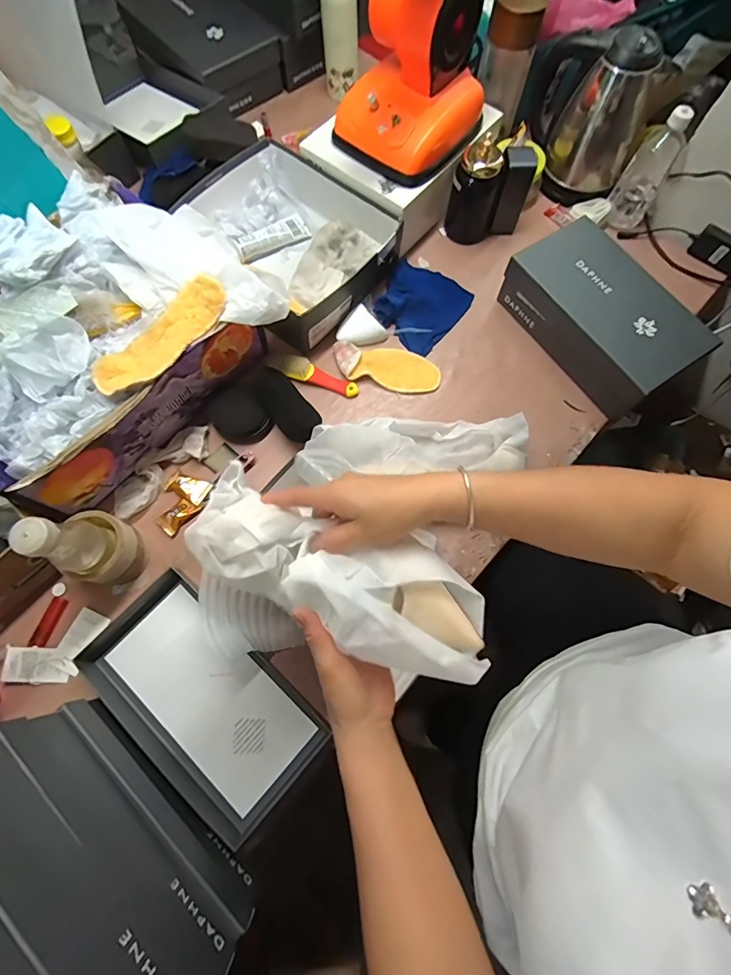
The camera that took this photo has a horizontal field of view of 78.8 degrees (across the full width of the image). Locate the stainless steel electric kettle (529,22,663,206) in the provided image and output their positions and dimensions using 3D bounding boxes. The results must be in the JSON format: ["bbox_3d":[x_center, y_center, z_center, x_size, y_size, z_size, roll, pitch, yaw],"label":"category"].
[{"bbox_3d":[0.388,-0.644,0.770,0.149,0.207,0.176,-16,73,-7],"label":"stainless steel electric kettle"}]

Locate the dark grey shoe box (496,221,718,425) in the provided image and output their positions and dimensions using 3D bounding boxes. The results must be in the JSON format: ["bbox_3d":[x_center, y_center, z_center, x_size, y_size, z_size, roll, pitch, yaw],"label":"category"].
[{"bbox_3d":[0.372,-0.270,0.715,0.145,0.110,0.283,-32,76,-11],"label":"dark grey shoe box"}]

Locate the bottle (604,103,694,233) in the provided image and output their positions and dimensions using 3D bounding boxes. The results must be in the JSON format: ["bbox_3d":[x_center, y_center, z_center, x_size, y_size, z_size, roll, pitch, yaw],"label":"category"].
[{"bbox_3d":[0.487,-0.542,0.759,0.073,0.165,0.056,29,74,7],"label":"bottle"}]

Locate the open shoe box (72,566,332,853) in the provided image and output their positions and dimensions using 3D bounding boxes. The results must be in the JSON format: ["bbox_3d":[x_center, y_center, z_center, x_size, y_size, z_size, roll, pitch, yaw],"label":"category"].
[{"bbox_3d":[-0.208,0.277,0.594,0.311,0.082,0.159,42,76,11],"label":"open shoe box"}]

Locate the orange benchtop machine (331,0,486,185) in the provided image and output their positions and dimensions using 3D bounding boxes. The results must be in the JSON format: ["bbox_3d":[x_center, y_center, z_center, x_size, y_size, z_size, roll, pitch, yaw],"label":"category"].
[{"bbox_3d":[0.072,-0.624,0.654,0.171,0.199,0.192,39,75,10],"label":"orange benchtop machine"}]

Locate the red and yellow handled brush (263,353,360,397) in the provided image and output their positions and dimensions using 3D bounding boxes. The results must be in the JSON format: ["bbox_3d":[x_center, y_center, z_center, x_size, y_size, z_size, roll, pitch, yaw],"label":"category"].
[{"bbox_3d":[-0.085,-0.181,0.720,0.148,0.027,0.042,22,73,5],"label":"red and yellow handled brush"}]

